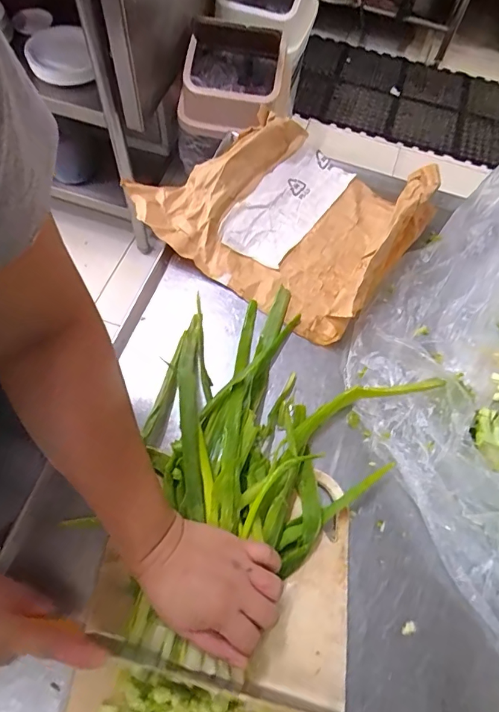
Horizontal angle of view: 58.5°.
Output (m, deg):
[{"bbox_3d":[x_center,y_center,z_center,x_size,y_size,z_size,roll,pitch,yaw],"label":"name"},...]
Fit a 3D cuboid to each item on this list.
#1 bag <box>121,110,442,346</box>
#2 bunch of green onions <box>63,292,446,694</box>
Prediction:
[{"bbox_3d":[0.048,-0.201,0.576,0.314,0.081,0.262,33,67,11],"label":"bag"},{"bbox_3d":[0.003,0.102,0.447,0.247,0.061,0.375,22,66,7],"label":"bunch of green onions"}]

